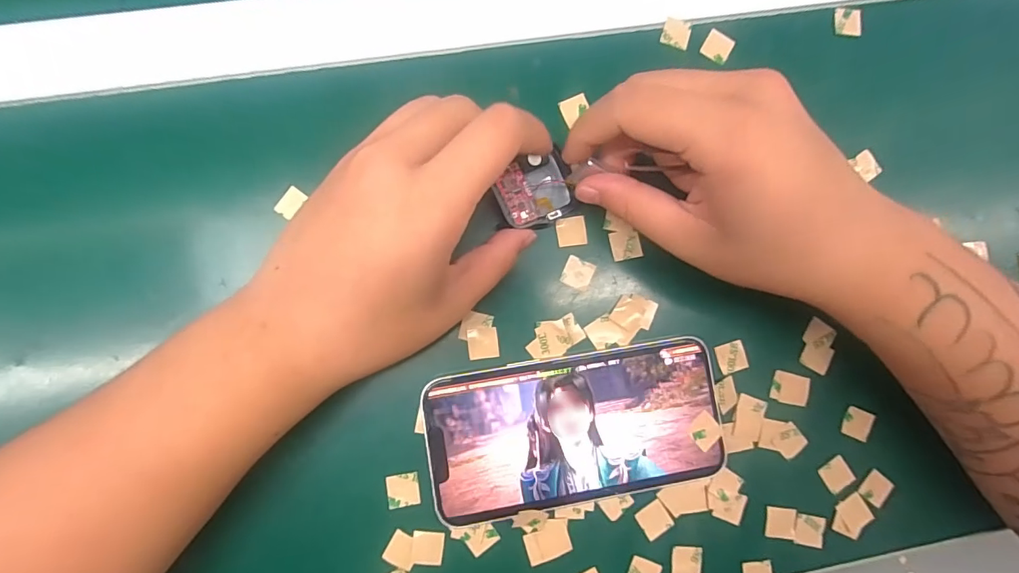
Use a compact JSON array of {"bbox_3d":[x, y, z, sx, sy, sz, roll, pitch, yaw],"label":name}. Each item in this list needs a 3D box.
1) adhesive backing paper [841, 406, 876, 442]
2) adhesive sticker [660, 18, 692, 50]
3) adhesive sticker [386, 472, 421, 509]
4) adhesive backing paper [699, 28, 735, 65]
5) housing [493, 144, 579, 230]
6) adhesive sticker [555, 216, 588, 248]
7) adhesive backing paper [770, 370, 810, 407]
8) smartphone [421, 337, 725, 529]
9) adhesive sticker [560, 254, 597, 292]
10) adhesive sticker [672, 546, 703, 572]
[{"bbox_3d":[0.185,0.073,0.250,0.014,0.004,0.016,20,92,3],"label":"adhesive backing paper"},{"bbox_3d":[0.092,-0.139,0.259,0.015,0.004,0.015,15,93,-5],"label":"adhesive sticker"},{"bbox_3d":[-0.052,0.099,0.229,0.015,0.004,0.015,-8,86,-5],"label":"adhesive sticker"},{"bbox_3d":[0.115,-0.132,0.260,0.015,0.004,0.015,29,90,-1],"label":"adhesive backing paper"},{"bbox_3d":[0.013,-0.047,0.239,0.043,0.013,0.033,-21,87,-6],"label":"housing"},{"bbox_3d":[0.032,-0.029,0.246,0.016,0.004,0.015,-8,85,-7],"label":"adhesive sticker"},{"bbox_3d":[0.148,0.054,0.248,0.020,0.004,0.016,14,90,-2],"label":"adhesive backing paper"},{"bbox_3d":[0.033,0.070,0.235,0.142,0.009,0.070,-9,86,-5],"label":"smartphone"},{"bbox_3d":[0.035,-0.007,0.244,0.015,0.004,0.015,24,81,1],"label":"adhesive sticker"},{"bbox_3d":[0.090,0.140,0.239,0.015,0.004,0.016,4,83,-1],"label":"adhesive sticker"}]

